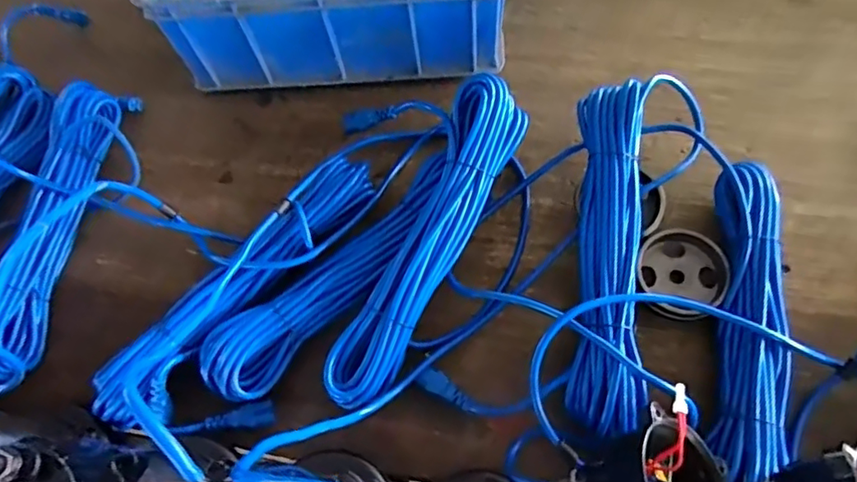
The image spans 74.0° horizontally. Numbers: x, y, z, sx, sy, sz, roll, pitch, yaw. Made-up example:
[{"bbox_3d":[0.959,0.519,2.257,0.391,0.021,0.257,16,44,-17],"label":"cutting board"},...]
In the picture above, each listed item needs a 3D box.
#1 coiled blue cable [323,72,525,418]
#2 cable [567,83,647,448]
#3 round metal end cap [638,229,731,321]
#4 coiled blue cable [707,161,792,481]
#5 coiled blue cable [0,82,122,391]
[{"bbox_3d":[-0.004,-0.003,0.561,0.078,0.047,0.343,25,81,16],"label":"coiled blue cable"},{"bbox_3d":[0.175,0.009,0.548,0.068,0.087,0.338,4,67,7],"label":"cable"},{"bbox_3d":[0.252,0.031,0.565,0.080,0.028,0.092,10,68,9],"label":"round metal end cap"},{"bbox_3d":[0.296,0.084,0.522,0.069,0.050,0.339,10,68,9],"label":"coiled blue cable"},{"bbox_3d":[-0.421,-0.014,0.635,0.083,0.070,0.353,8,67,8],"label":"coiled blue cable"}]

